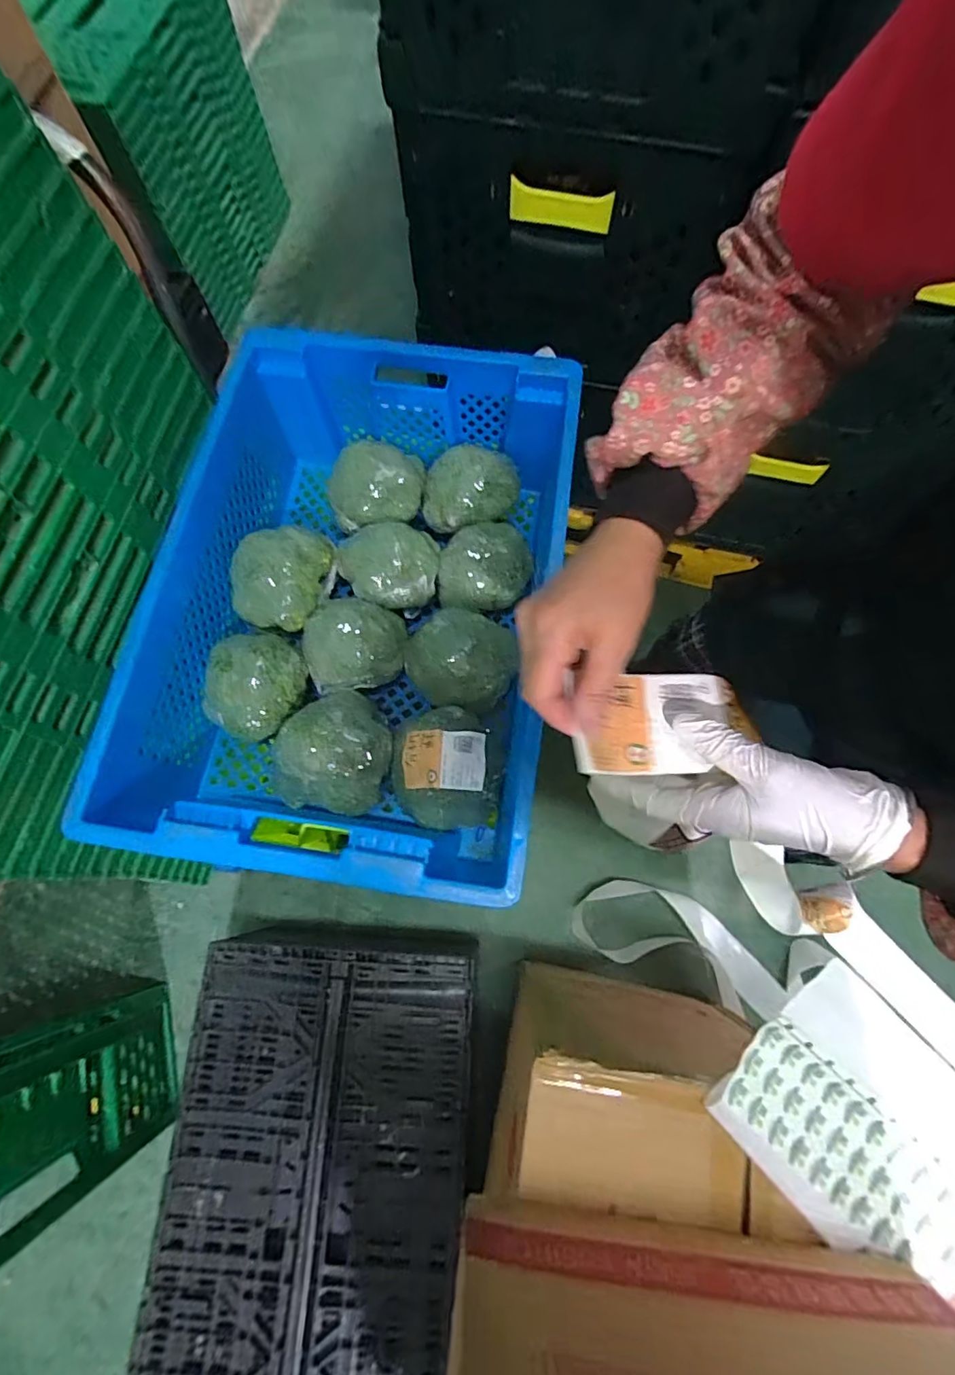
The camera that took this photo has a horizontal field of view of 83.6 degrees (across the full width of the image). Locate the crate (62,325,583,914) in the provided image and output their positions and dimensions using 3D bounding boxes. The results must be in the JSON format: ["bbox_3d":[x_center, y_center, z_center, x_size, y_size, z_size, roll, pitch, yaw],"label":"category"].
[{"bbox_3d":[-0.138,-0.098,0.636,0.430,0.171,0.602,8,71,4],"label":"crate"}]

